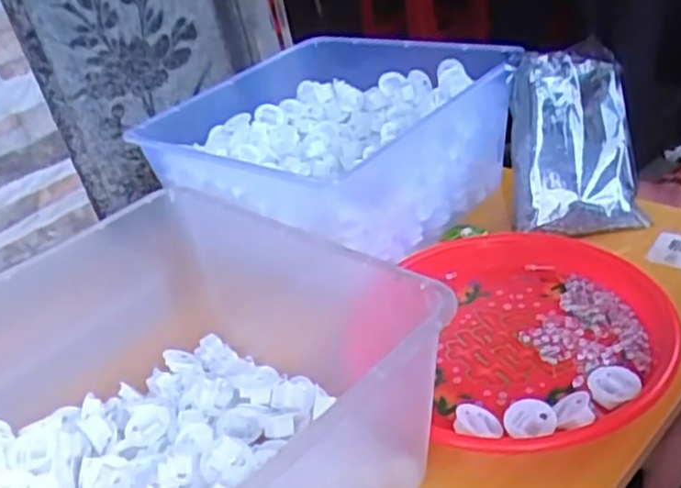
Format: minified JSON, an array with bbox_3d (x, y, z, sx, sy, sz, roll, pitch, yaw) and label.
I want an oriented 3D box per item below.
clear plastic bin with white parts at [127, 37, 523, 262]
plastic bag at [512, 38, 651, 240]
[{"bbox_3d":[-0.017,-0.124,0.725,0.312,0.129,0.323,18,44,40],"label":"clear plastic bin with white parts"},{"bbox_3d":[0.218,-0.104,0.638,0.114,0.050,0.182,-4,81,-2],"label":"plastic bag"}]

